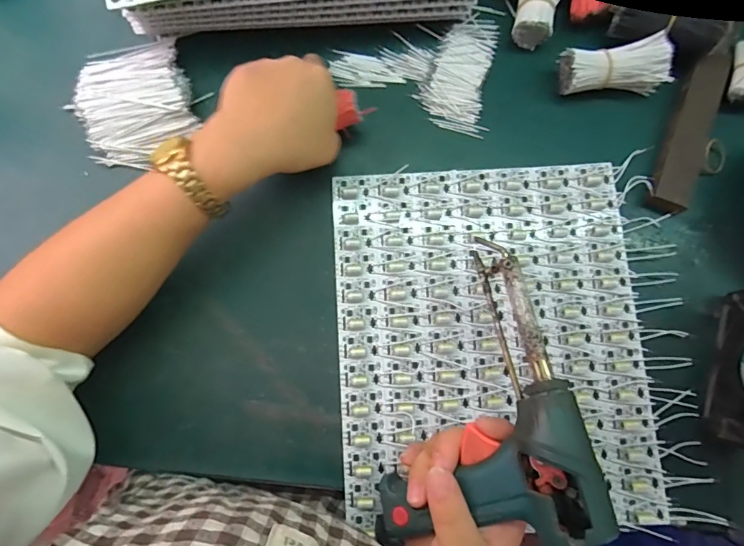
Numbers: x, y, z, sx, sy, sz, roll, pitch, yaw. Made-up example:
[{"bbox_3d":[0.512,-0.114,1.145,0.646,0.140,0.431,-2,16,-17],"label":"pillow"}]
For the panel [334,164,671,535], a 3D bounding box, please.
[{"bbox_3d":[0.099,0.047,0.352,0.246,0.010,0.273,-3,80,0],"label":"panel"}]

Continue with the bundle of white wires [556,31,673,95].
[{"bbox_3d":[0.208,-0.174,0.375,0.088,0.042,0.031,-3,80,0],"label":"bundle of white wires"}]

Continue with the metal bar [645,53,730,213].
[{"bbox_3d":[0.275,-0.122,0.376,0.034,0.012,0.154,23,81,4],"label":"metal bar"}]

